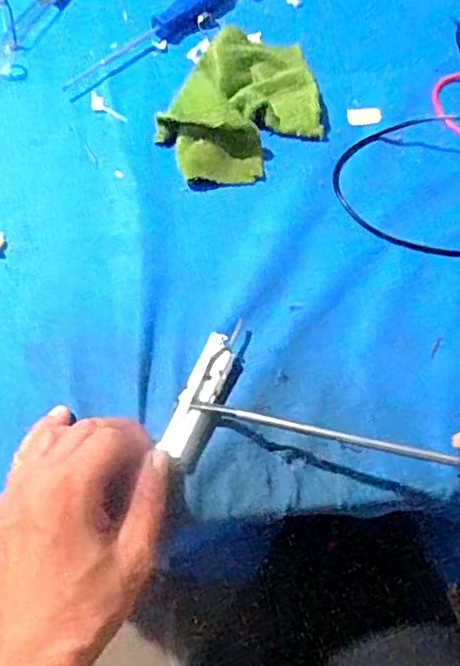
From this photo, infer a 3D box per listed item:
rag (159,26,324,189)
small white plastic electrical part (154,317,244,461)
[{"bbox_3d":[0.016,-0.172,0.472,0.101,0.027,0.150,25,63,8],"label":"rag"},{"bbox_3d":[-0.013,0.029,0.367,0.019,0.018,0.096,21,58,7],"label":"small white plastic electrical part"}]

